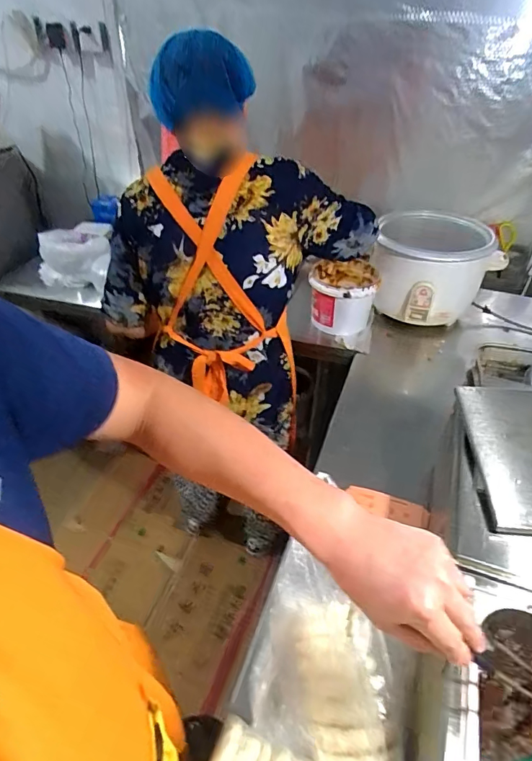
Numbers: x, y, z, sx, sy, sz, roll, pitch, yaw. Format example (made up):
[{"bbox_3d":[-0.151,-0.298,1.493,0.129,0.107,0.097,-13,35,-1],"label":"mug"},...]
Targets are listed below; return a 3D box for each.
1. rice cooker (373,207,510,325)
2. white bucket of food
[{"bbox_3d":[0.446,-0.303,1.207,0.323,0.211,0.282,16,41,15],"label":"rice cooker"},{"bbox_3d":[0.203,-0.215,1.200,0.166,0.157,0.163,2,40,-2],"label":"white bucket of food"}]

